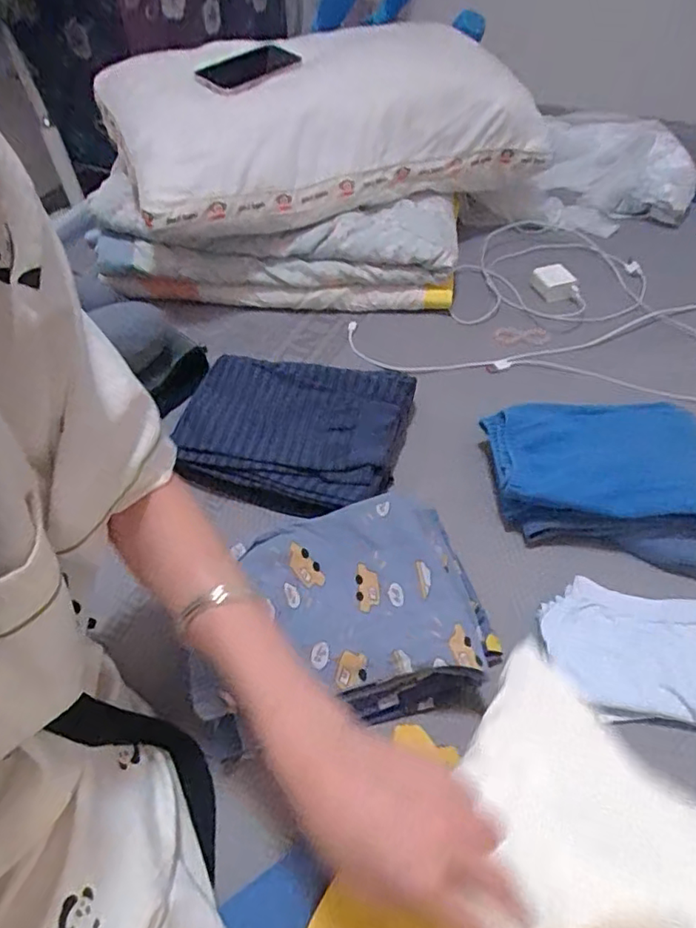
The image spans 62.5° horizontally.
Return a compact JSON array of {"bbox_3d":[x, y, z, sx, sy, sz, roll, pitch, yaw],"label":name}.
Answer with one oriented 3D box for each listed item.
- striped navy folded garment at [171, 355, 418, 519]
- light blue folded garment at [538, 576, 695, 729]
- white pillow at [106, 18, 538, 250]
[{"bbox_3d":[-0.065,-0.045,0.691,0.259,0.046,0.220,11,51,11],"label":"striped navy folded garment"},{"bbox_3d":[0.284,0.175,0.525,0.202,0.025,0.126,9,49,10],"label":"light blue folded garment"},{"bbox_3d":[-0.043,-0.536,0.910,0.611,0.171,0.348,-20,52,-14],"label":"white pillow"}]

